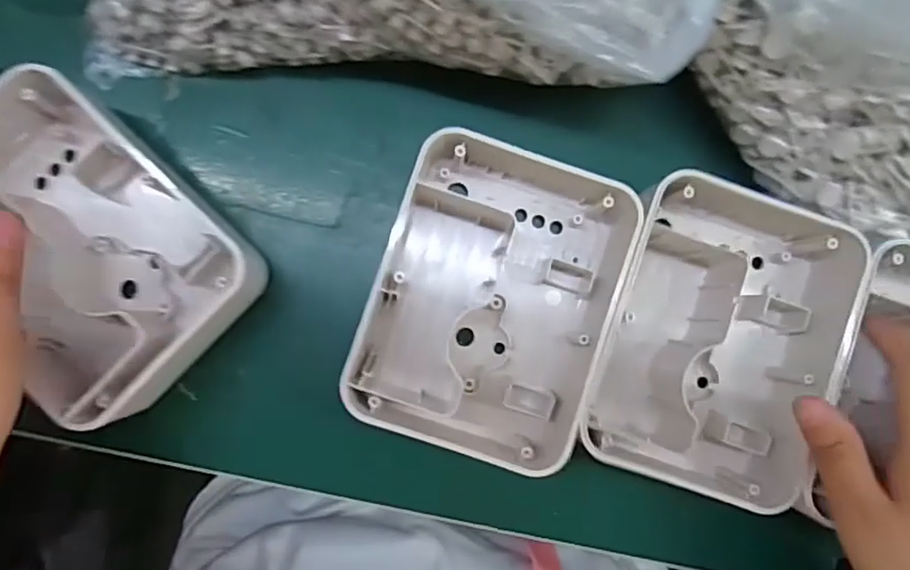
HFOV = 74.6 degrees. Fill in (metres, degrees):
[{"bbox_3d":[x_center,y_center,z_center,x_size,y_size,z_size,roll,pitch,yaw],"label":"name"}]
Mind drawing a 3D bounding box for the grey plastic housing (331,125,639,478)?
[{"bbox_3d":[0.016,0.009,0.266,0.099,0.042,0.123,19,86,-2],"label":"grey plastic housing"}]

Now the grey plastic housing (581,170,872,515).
[{"bbox_3d":[0.116,0.020,0.266,0.097,0.042,0.137,18,86,-2],"label":"grey plastic housing"}]

